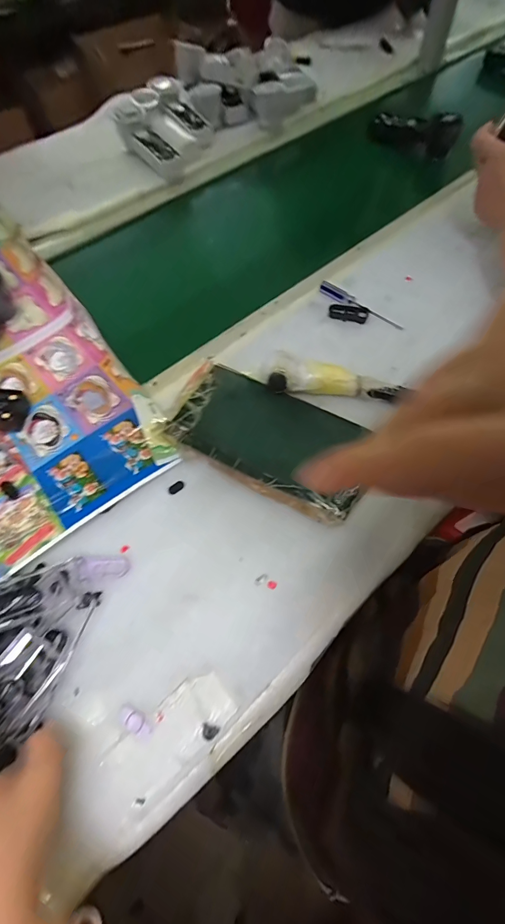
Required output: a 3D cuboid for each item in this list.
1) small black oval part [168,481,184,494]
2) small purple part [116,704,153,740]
[{"bbox_3d":[-0.079,0.026,0.389,0.017,0.004,0.009,-37,67,-16],"label":"small black oval part"},{"bbox_3d":[-0.092,0.203,0.291,0.031,0.004,0.013,24,66,14],"label":"small purple part"}]

